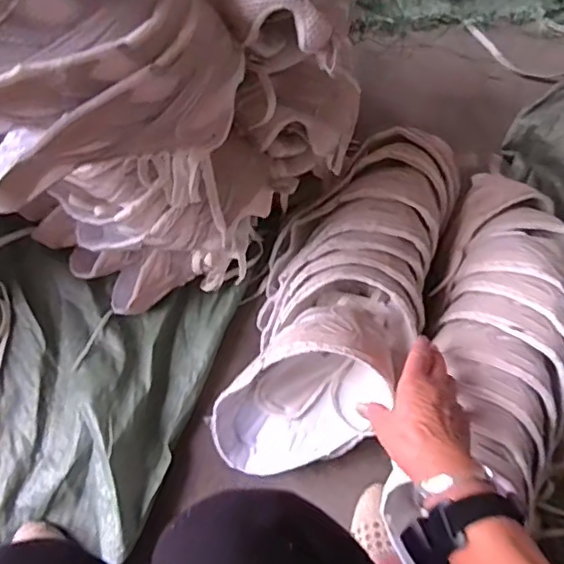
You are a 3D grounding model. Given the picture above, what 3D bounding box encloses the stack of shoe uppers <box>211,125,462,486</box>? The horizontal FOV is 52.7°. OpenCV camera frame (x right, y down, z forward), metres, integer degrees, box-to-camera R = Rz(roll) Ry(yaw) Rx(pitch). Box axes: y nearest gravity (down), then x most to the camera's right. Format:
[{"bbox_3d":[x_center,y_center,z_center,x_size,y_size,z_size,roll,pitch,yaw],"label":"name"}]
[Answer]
[{"bbox_3d":[0.062,0.025,0.636,0.170,0.127,0.429,26,92,6],"label":"stack of shoe uppers"}]

